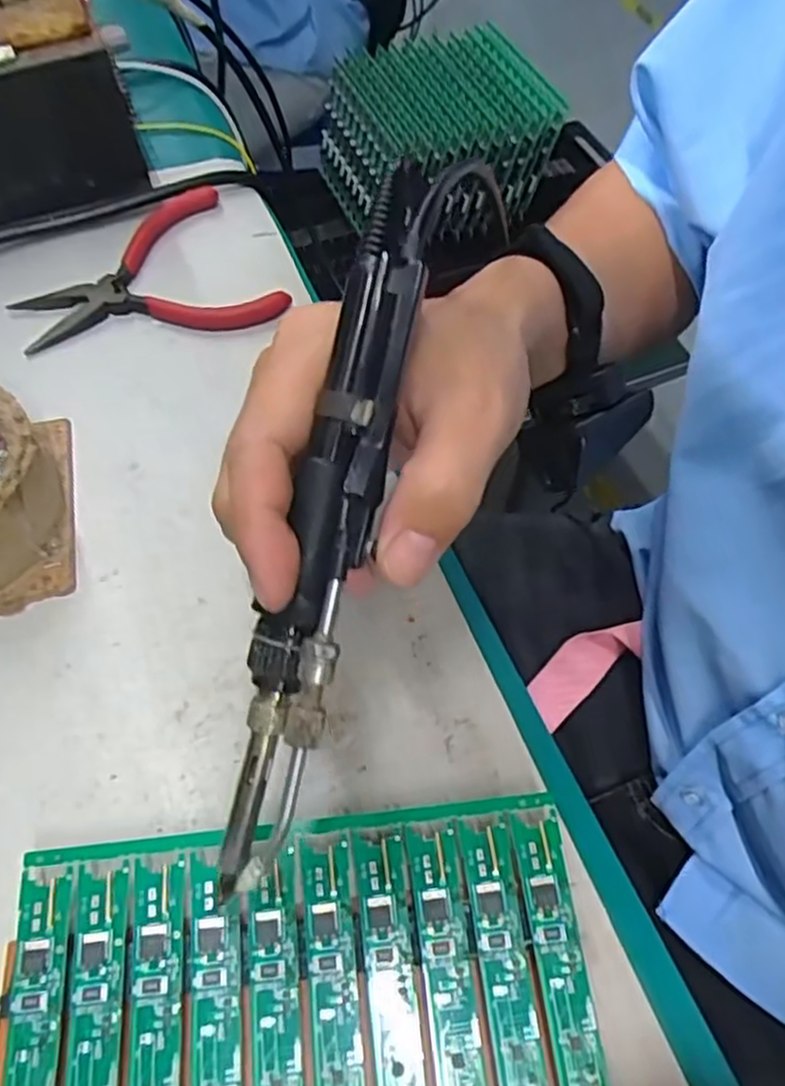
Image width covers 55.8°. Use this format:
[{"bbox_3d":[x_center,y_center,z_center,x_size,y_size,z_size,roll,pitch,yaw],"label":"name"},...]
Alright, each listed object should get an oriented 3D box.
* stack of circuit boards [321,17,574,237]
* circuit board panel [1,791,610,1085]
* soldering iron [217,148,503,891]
[{"bbox_3d":[0.046,-0.417,0.768,0.206,0.110,0.164,-23,64,-14],"label":"stack of circuit boards"},{"bbox_3d":[-0.024,0.141,0.209,0.163,0.013,0.118,-7,60,-2],"label":"circuit board panel"},{"bbox_3d":[-0.016,-0.004,0.204,0.028,0.016,0.204,14,91,10],"label":"soldering iron"}]

